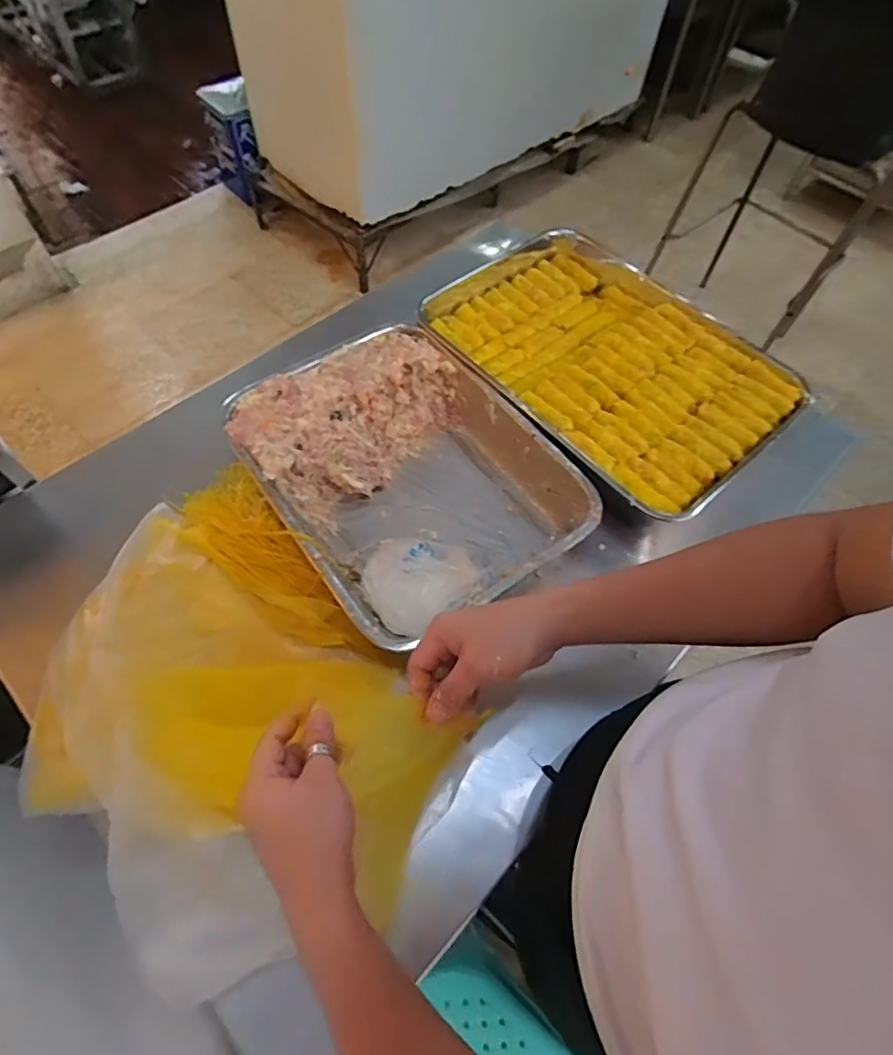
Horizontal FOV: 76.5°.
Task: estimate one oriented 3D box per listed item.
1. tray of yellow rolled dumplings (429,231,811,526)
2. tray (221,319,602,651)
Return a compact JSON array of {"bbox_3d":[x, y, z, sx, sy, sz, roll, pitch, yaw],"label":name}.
[{"bbox_3d":[0.208,-0.257,0.810,0.354,0.059,0.528,-35,68,-20],"label":"tray of yellow rolled dumplings"},{"bbox_3d":[-0.051,-0.067,0.704,0.309,0.080,0.399,-32,67,-19],"label":"tray"}]

